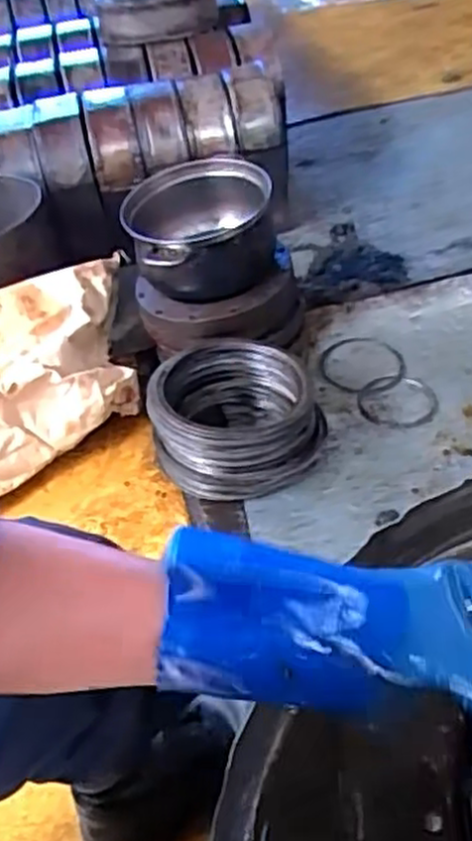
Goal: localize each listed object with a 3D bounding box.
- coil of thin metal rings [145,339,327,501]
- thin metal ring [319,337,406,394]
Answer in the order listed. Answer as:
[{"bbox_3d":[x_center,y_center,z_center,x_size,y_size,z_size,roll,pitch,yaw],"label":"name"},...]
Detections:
[{"bbox_3d":[0.002,-0.004,1.058,0.235,0.137,0.220,-2,44,2],"label":"coil of thin metal rings"},{"bbox_3d":[0.211,-0.089,1.213,0.144,0.011,0.137,0,46,0],"label":"thin metal ring"}]

